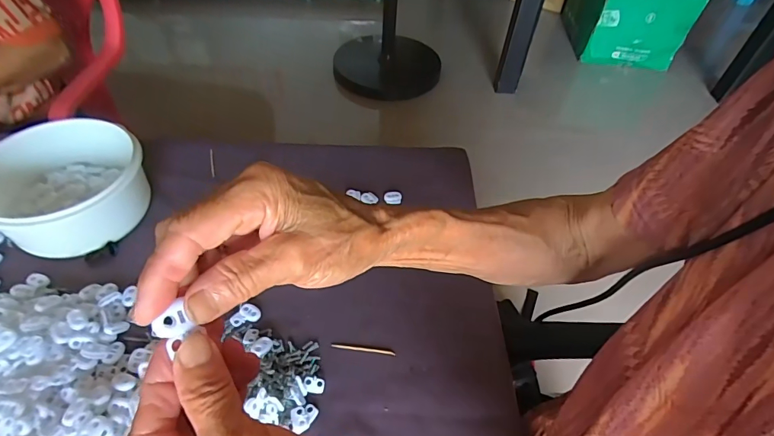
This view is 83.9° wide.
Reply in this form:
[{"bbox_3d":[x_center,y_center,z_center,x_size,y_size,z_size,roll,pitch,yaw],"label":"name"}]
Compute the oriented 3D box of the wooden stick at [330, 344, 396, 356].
[{"bbox_3d":[-0.023,0.129,0.424,0.061,0.004,0.005,8,48,2],"label":"wooden stick"}]

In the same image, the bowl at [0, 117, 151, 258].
[{"bbox_3d":[-0.355,-0.032,0.482,0.144,0.083,0.139,-14,51,-17],"label":"bowl"}]

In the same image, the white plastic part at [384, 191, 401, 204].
[{"bbox_3d":[0.008,-0.027,0.558,0.022,0.008,0.017,-2,48,-7],"label":"white plastic part"}]

